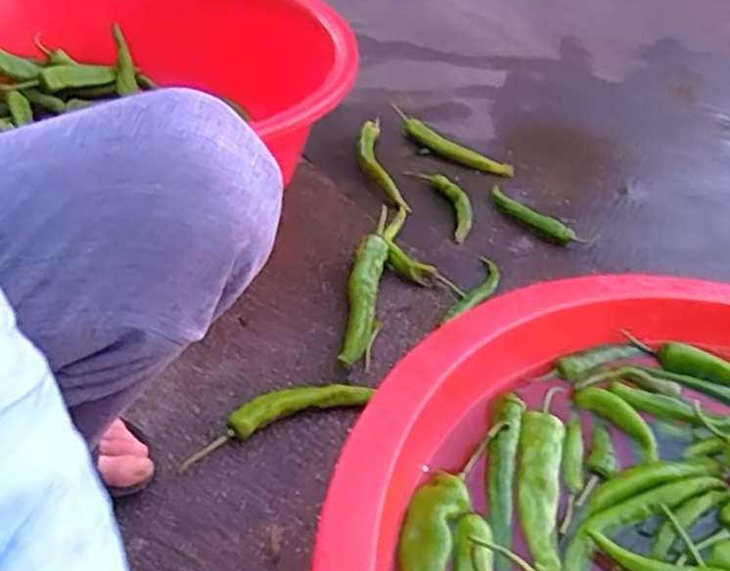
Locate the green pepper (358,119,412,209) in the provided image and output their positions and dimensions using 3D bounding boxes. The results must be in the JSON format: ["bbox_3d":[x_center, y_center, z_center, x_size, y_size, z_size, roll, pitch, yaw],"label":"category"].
[{"bbox_3d":[0.023,-0.182,1.076,0.045,0.040,0.202,-5,43,-14],"label":"green pepper"}]

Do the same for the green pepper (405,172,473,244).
[{"bbox_3d":[0.122,-0.130,1.065,0.050,0.024,0.164,-12,45,-21],"label":"green pepper"}]

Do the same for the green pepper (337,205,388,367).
[{"bbox_3d":[0.000,-0.003,0.865,0.037,0.035,0.283,10,41,3],"label":"green pepper"}]

